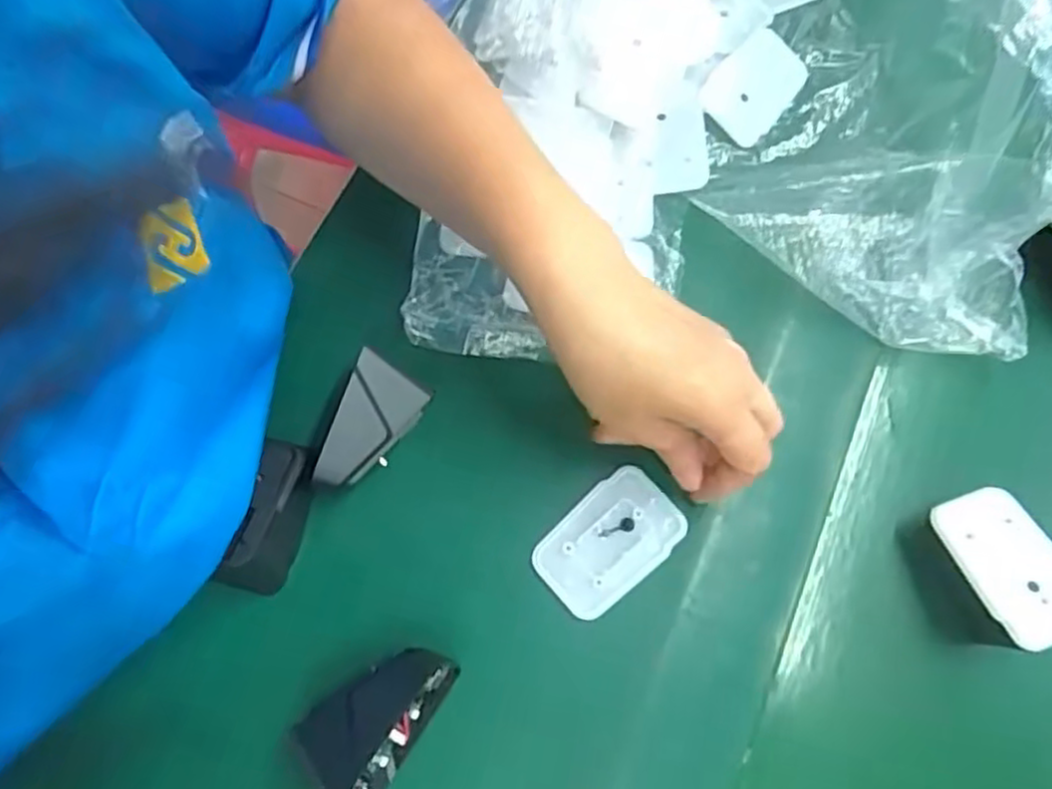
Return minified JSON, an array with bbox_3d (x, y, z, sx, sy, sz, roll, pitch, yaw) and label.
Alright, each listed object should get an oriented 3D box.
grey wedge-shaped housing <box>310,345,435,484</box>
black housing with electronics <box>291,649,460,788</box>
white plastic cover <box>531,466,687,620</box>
[{"bbox_3d":[-0.071,0.018,0.328,0.033,0.041,0.058,27,75,6],"label":"grey wedge-shaped housing"},{"bbox_3d":[-0.058,0.134,0.295,0.066,0.034,0.042,-40,79,-12],"label":"black housing with electronics"},{"bbox_3d":[0.040,0.069,0.335,0.069,0.004,0.045,-39,79,-12],"label":"white plastic cover"}]

